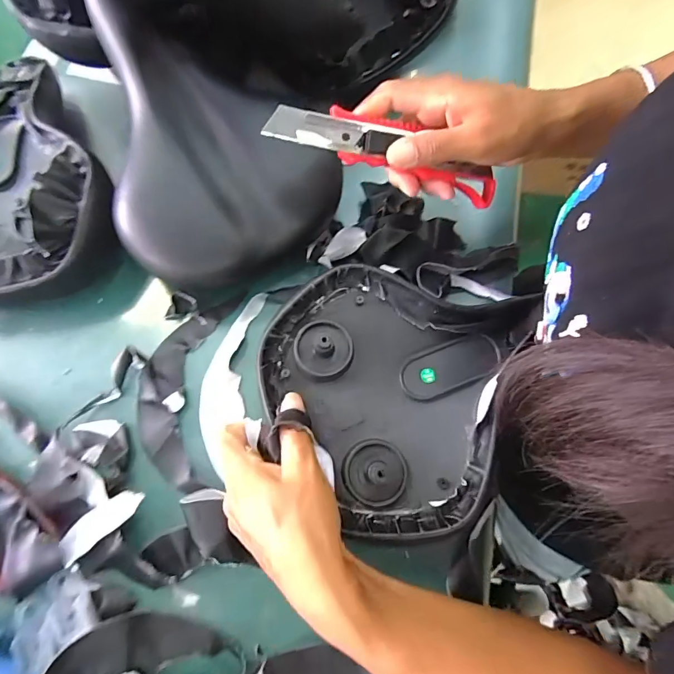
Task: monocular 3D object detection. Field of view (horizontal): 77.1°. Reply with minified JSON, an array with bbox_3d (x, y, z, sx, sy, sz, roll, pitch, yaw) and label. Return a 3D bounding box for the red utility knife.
[{"bbox_3d":[0.039,-0.127,0.290,0.169,0.023,0.027,9,70,-21],"label":"red utility knife"}]

